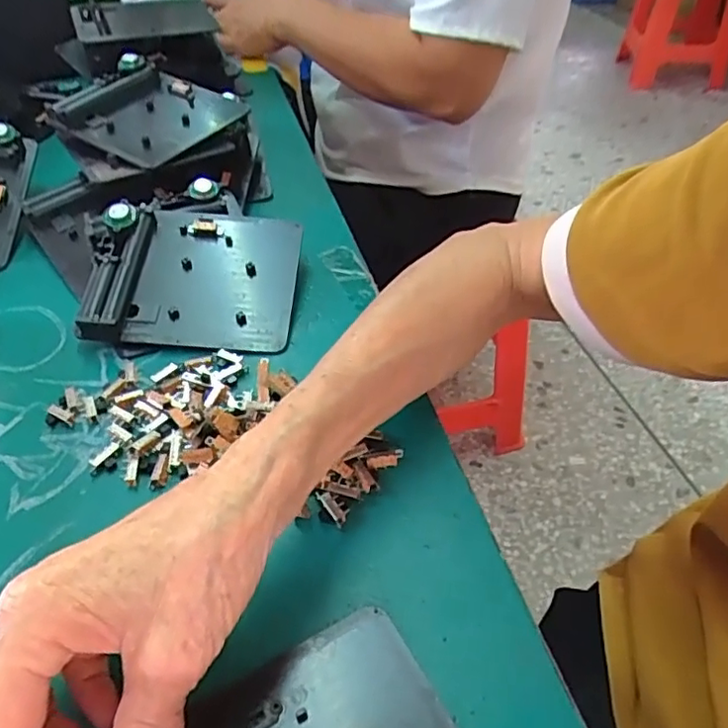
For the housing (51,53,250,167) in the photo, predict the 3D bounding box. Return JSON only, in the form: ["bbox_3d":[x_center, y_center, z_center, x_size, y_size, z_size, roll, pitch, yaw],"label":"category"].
[{"bbox_3d":[-0.177,-0.209,0.492,0.114,0.034,0.132,19,49,20],"label":"housing"}]

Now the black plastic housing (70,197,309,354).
[{"bbox_3d":[-0.117,-0.062,0.400,0.141,0.017,0.110,6,59,-4],"label":"black plastic housing"}]

